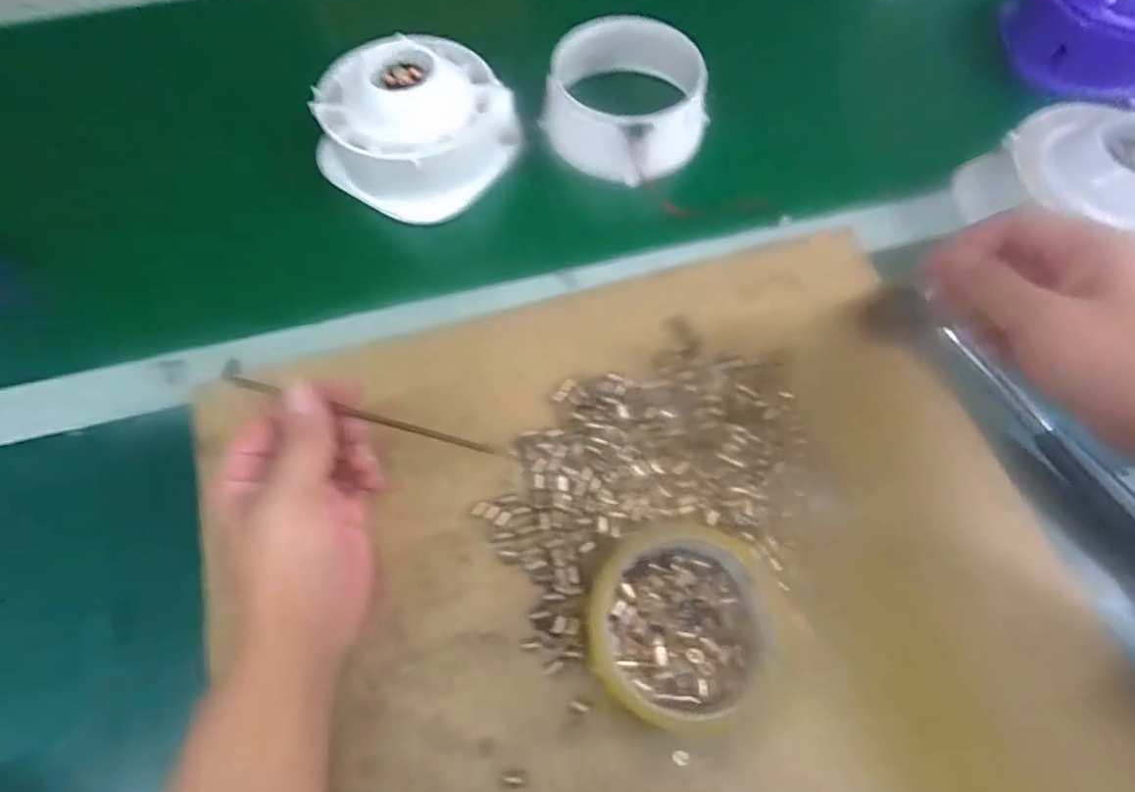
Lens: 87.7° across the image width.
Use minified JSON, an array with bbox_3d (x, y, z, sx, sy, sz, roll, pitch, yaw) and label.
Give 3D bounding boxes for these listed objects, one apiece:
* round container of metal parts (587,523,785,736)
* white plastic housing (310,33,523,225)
[{"bbox_3d":[0.061,0.114,0.299,0.097,0.026,0.095,0,64,0],"label":"round container of metal parts"},{"bbox_3d":[-0.107,-0.203,0.434,0.138,0.068,0.125,35,69,15],"label":"white plastic housing"}]

